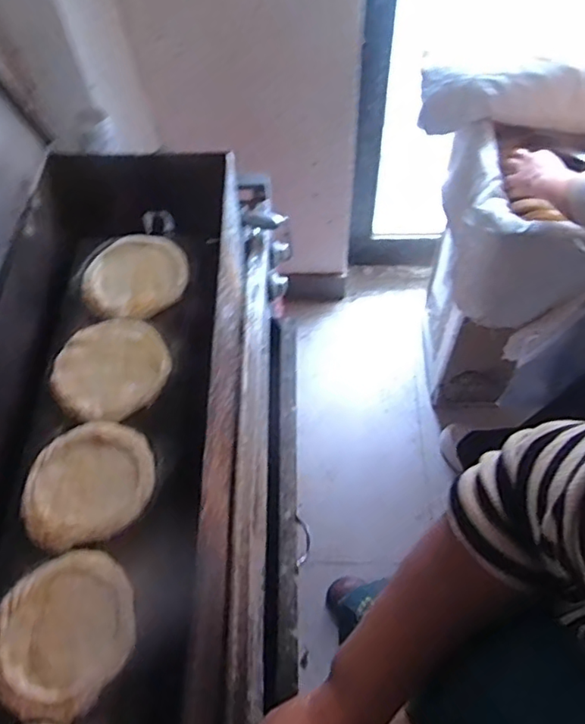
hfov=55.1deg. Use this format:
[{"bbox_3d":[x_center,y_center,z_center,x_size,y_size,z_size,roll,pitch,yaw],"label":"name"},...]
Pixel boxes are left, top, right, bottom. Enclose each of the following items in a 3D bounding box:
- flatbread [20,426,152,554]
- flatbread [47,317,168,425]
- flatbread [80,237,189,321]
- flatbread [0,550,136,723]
[{"bbox_3d":[-0.229,0.135,0.628,0.143,0.014,0.131,-1,58,2],"label":"flatbread"},{"bbox_3d":[-0.226,0.006,0.701,0.137,0.014,0.141,28,63,18],"label":"flatbread"},{"bbox_3d":[-0.217,-0.118,0.783,0.145,0.027,0.127,-30,62,-16],"label":"flatbread"},{"bbox_3d":[-0.221,0.263,0.549,0.136,0.025,0.139,34,65,20],"label":"flatbread"}]

